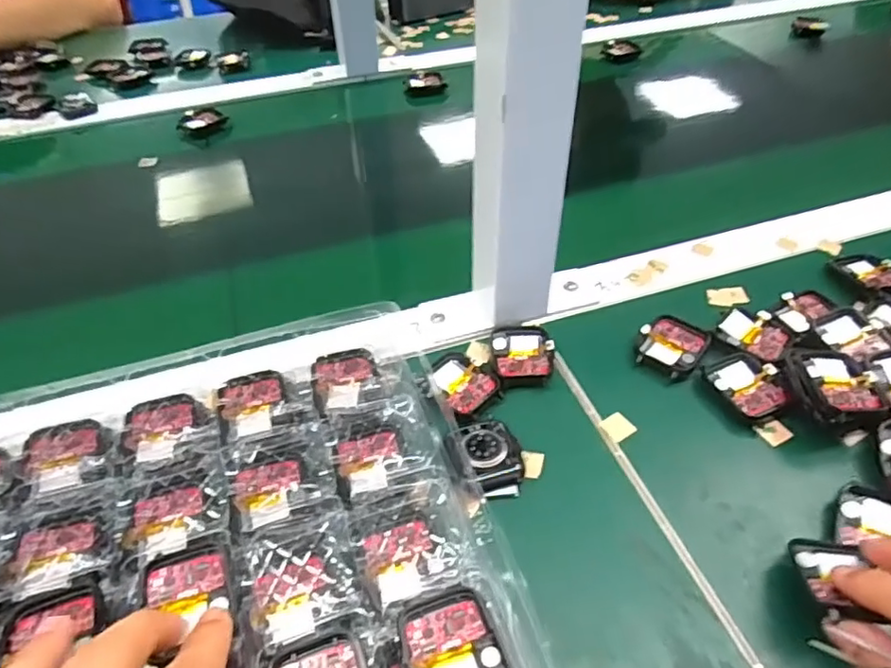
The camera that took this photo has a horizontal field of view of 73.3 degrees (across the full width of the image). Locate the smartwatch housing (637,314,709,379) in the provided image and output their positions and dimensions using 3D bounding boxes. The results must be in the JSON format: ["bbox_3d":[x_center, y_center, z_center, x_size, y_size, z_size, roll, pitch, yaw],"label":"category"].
[{"bbox_3d":[0.142,0.007,0.377,0.037,0.009,0.045,31,53,28],"label":"smartwatch housing"}]

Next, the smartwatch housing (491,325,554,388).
[{"bbox_3d":[0.048,0.014,0.372,0.036,0.012,0.044,-5,45,-4],"label":"smartwatch housing"}]

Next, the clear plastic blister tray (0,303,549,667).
[{"bbox_3d":[-0.109,0.114,0.250,0.265,0.020,0.298,-14,46,-12],"label":"clear plastic blister tray"}]

